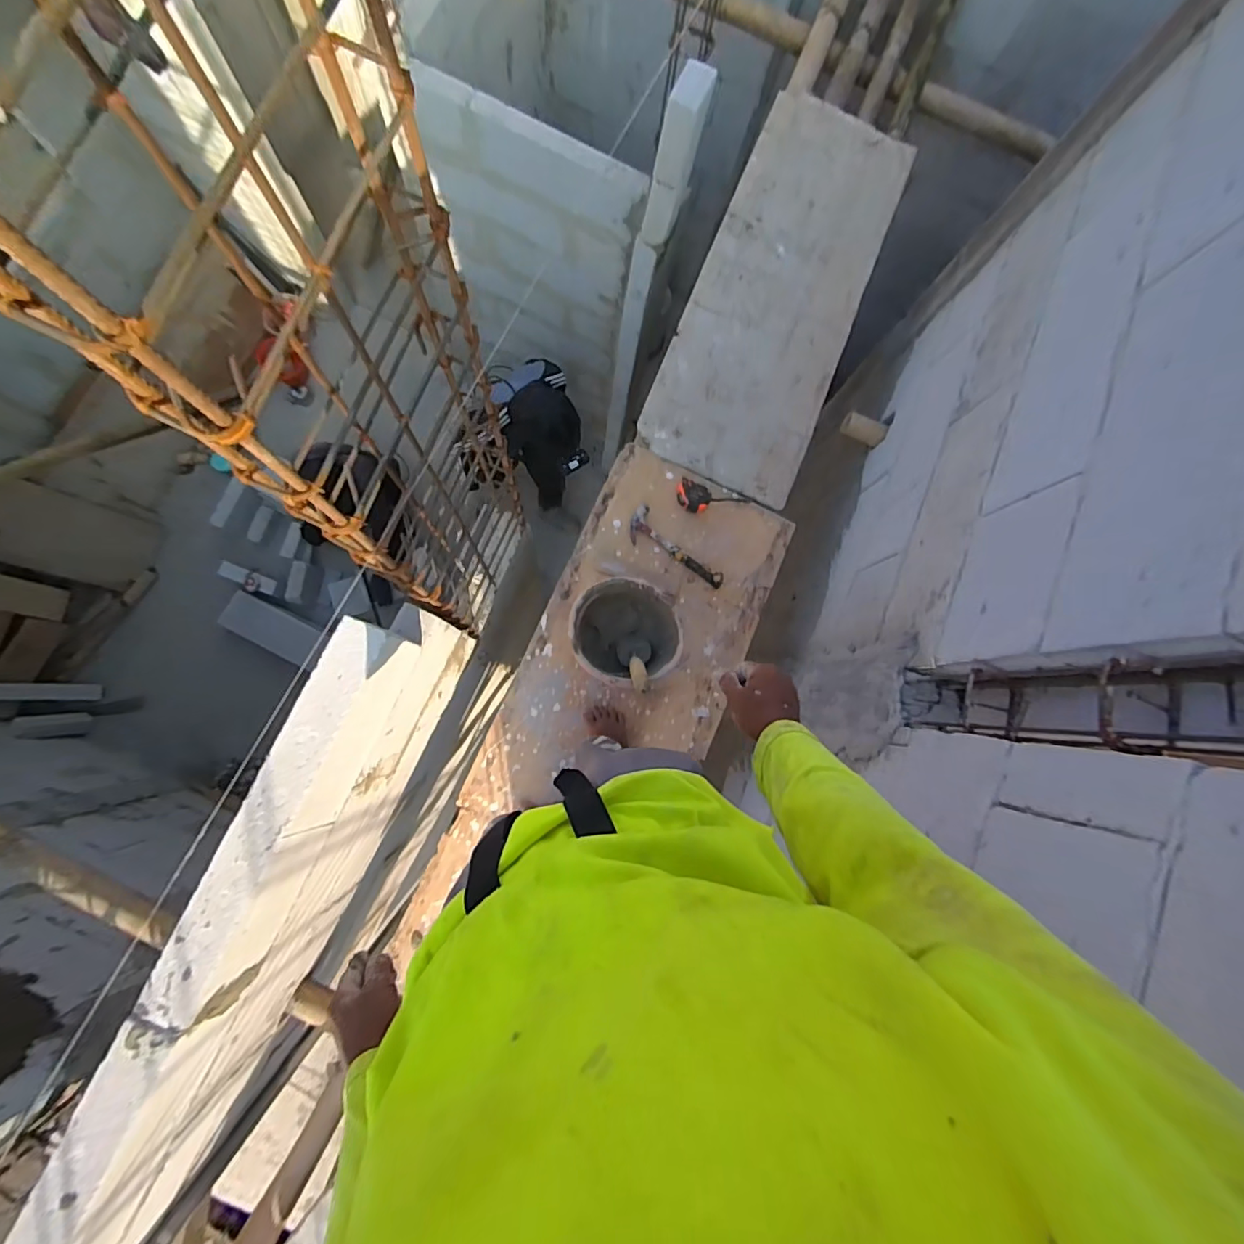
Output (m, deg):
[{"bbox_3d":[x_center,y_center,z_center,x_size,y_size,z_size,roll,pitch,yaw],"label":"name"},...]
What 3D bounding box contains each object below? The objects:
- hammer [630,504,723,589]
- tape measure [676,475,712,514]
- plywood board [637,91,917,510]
[{"bbox_3d":[0.121,-0.163,1.317,0.266,0.028,0.086,43,80,1],"label":"hammer"},{"bbox_3d":[0.173,-0.303,1.333,0.085,0.033,0.068,21,80,-2],"label":"tape measure"},{"bbox_3d":[0.447,-0.917,1.499,0.438,0.031,1.169,23,80,-2],"label":"plywood board"}]

